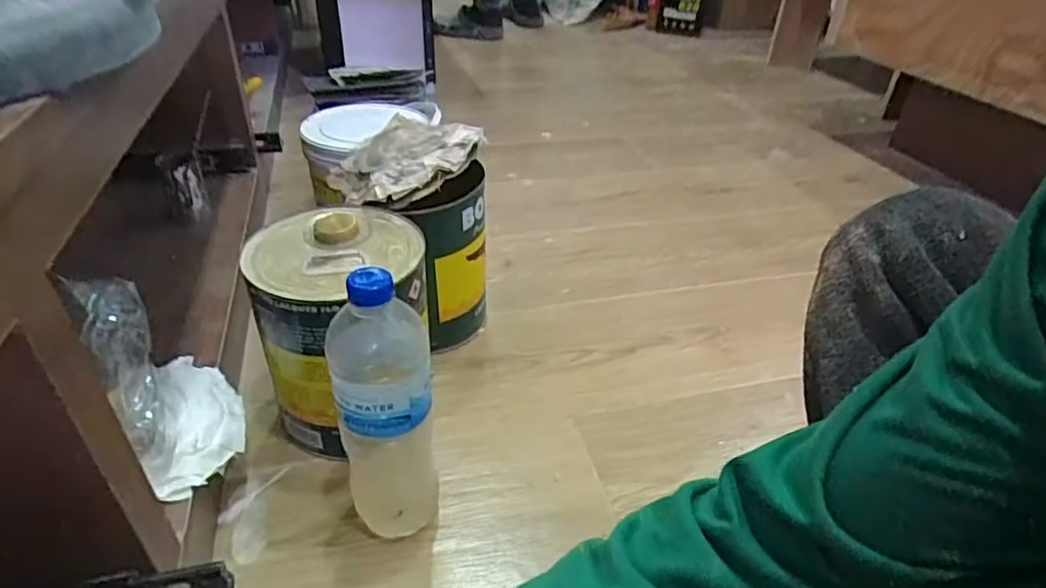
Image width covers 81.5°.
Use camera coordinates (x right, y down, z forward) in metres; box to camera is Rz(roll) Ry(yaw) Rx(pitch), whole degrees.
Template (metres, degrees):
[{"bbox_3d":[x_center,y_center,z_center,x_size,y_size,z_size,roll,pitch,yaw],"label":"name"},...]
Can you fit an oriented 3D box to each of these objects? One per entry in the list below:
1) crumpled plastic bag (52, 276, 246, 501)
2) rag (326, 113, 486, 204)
[{"bbox_3d":[-0.336,0.077,0.549,0.110,0.092,0.228,-30,77,-38],"label":"crumpled plastic bag"},{"bbox_3d":[-0.135,-0.157,0.683,0.177,0.060,0.165,23,40,27],"label":"rag"}]

